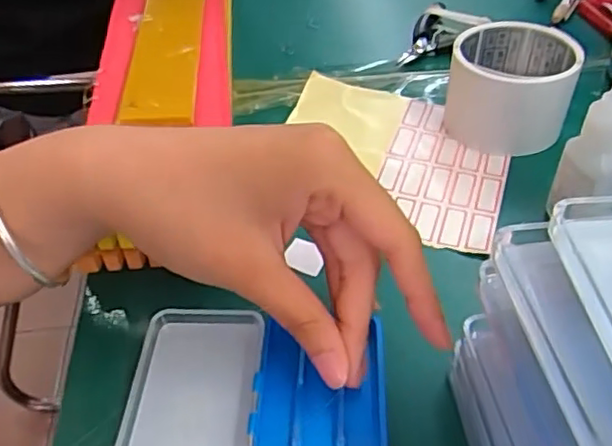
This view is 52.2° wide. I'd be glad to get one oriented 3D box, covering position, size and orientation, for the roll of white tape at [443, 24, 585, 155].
[{"bbox_3d":[0.131,-0.086,0.400,0.074,0.053,0.074,-2,44,2],"label":"roll of white tape"}]

